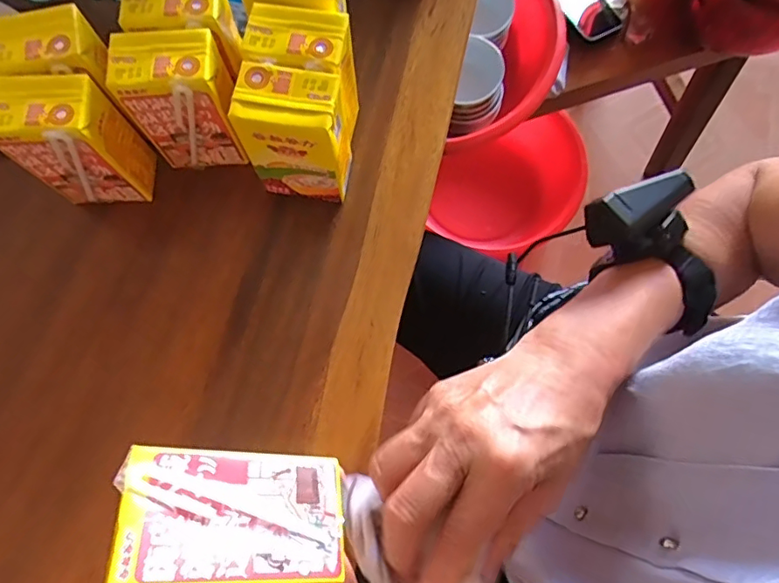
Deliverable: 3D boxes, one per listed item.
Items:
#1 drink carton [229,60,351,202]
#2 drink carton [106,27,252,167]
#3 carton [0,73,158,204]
[{"bbox_3d":[-0.063,-0.107,0.378,0.064,0.108,0.043,9,76,4],"label":"drink carton"},{"bbox_3d":[-0.142,-0.131,0.379,0.067,0.099,0.050,-3,76,1],"label":"drink carton"},{"bbox_3d":[-0.214,-0.102,0.372,0.069,0.098,0.044,-3,76,1],"label":"carton"}]

